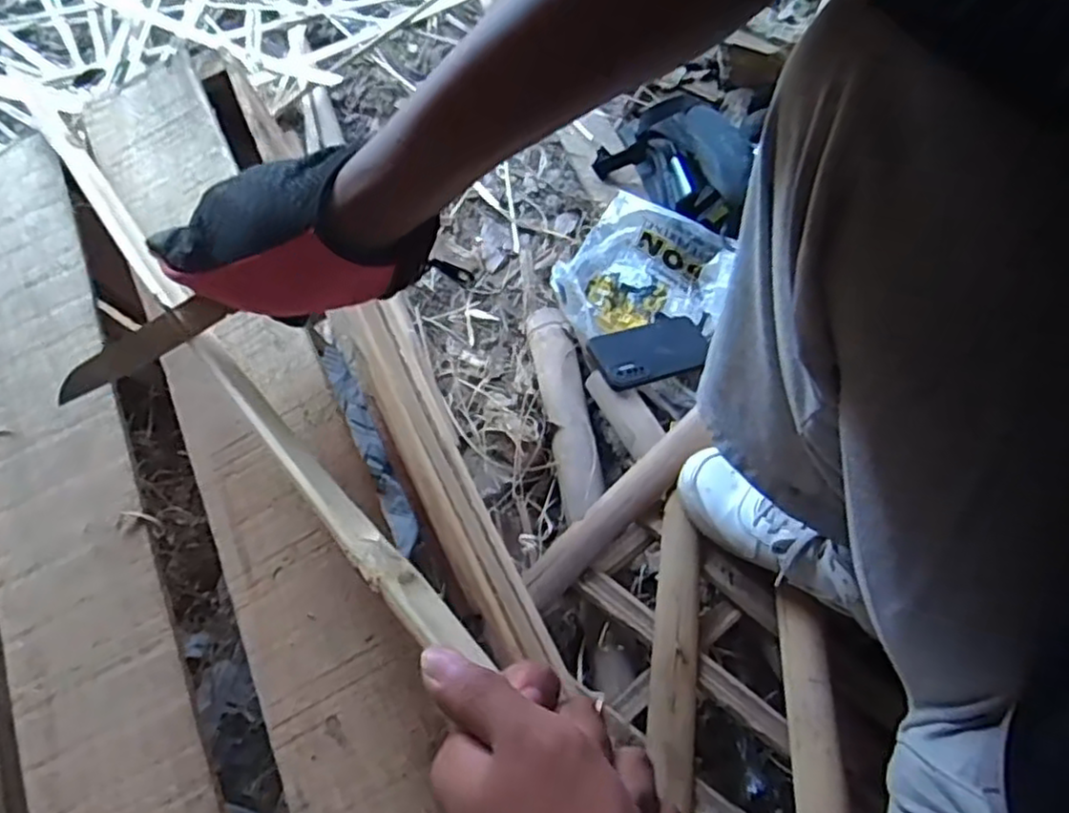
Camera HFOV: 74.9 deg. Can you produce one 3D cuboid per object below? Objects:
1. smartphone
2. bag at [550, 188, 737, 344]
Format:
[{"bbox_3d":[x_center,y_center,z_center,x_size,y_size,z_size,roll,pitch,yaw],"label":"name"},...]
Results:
[{"bbox_3d":[0.144,-0.070,0.857,0.157,0.011,0.081,-16,59,-27],"label":"smartphone"},{"bbox_3d":[0.141,-0.168,0.906,0.212,0.097,0.205,31,70,14],"label":"bag"}]

